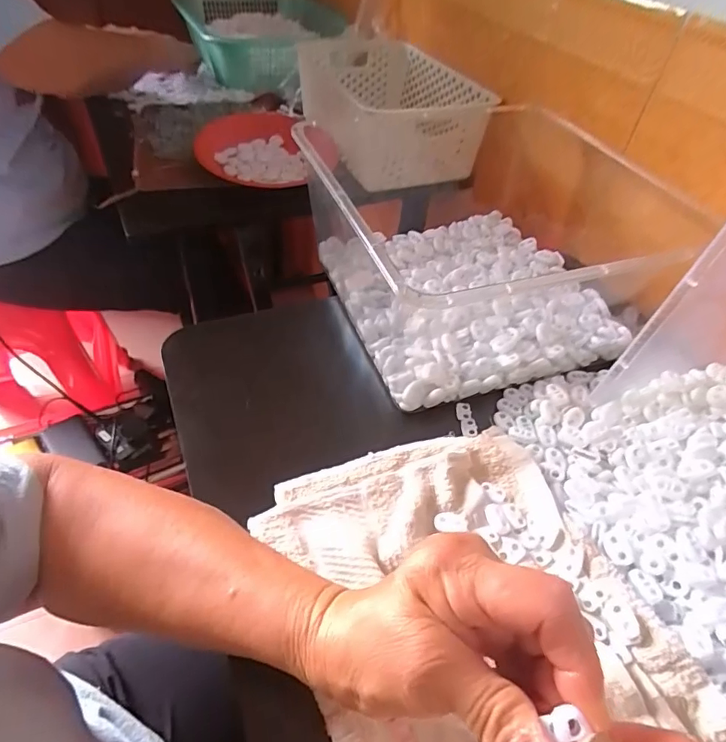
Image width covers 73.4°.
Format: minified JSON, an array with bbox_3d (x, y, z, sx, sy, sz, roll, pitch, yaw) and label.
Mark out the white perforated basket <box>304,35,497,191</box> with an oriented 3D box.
[{"bbox_3d":[0.041,-0.421,0.785,0.242,0.121,0.385,-7,48,-11],"label":"white perforated basket"}]

